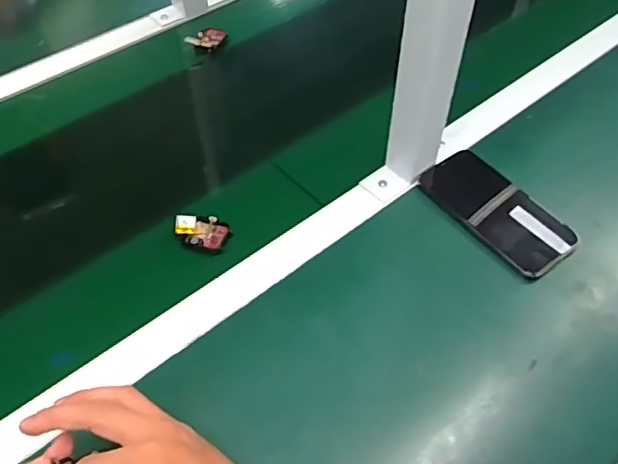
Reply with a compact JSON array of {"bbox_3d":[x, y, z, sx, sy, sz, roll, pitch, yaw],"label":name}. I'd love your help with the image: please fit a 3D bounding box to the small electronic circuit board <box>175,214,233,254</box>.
[{"bbox_3d":[-0.108,0.001,0.567,0.055,0.019,0.037,12,53,9],"label":"small electronic circuit board"}]

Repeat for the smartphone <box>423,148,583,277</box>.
[{"bbox_3d":[0.195,-0.025,0.578,0.078,0.014,0.160,-27,57,-20],"label":"smartphone"}]

